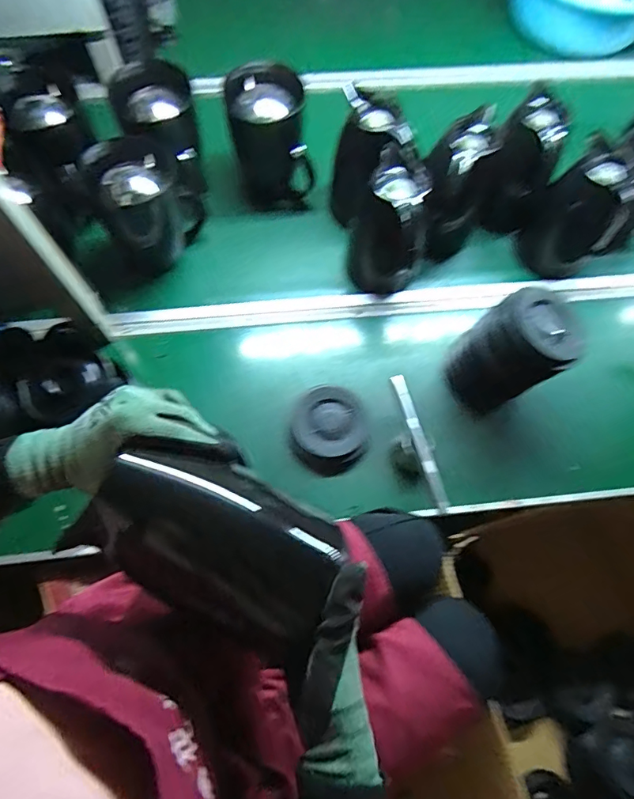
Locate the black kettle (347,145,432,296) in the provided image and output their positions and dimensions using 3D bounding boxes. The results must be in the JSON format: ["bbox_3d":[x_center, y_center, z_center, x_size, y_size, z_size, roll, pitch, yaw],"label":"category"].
[{"bbox_3d":[0.116,-0.265,0.720,0.115,0.199,0.116,0,69,-1],"label":"black kettle"}]

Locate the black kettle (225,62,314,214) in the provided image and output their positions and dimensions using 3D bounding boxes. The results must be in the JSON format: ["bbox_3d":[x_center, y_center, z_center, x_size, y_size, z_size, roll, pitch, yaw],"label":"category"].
[{"bbox_3d":[-0.079,-0.431,0.793,0.125,0.177,0.127,-14,70,-6],"label":"black kettle"}]

